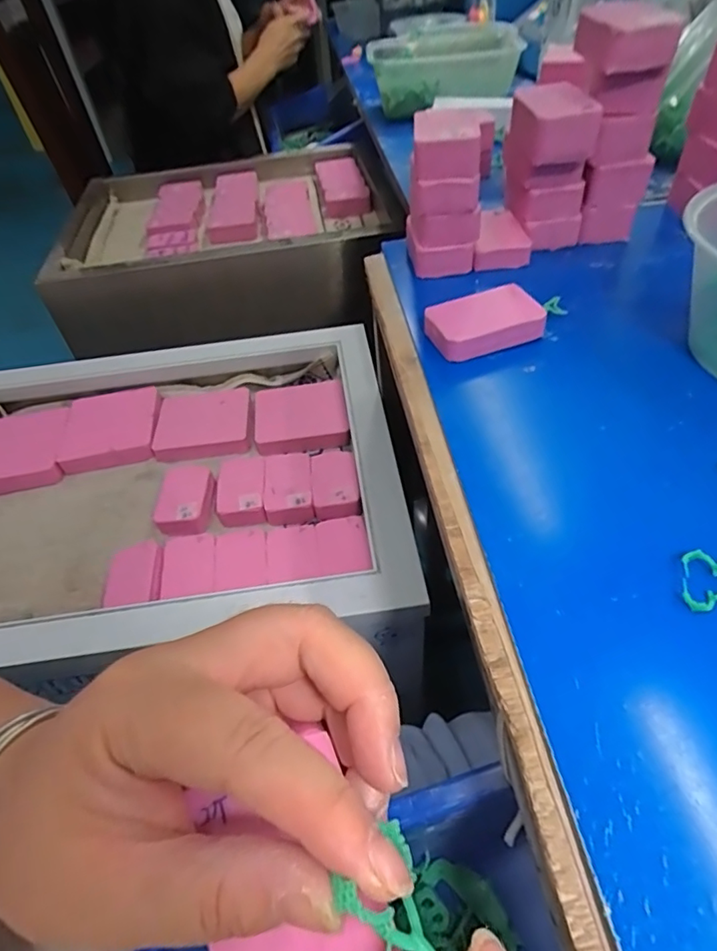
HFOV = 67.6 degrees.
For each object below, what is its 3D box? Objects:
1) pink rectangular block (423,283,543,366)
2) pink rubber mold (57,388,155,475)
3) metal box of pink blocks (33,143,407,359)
[{"bbox_3d":[0.084,-0.102,0.359,0.071,0.022,0.044,-14,47,-7],"label":"pink rectangular block"},{"bbox_3d":[-0.289,-0.058,0.620,0.102,0.019,0.116,-12,47,-5],"label":"pink rubber mold"},{"bbox_3d":[-0.219,-0.380,0.893,0.499,0.155,0.378,-10,47,-3],"label":"metal box of pink blocks"}]

